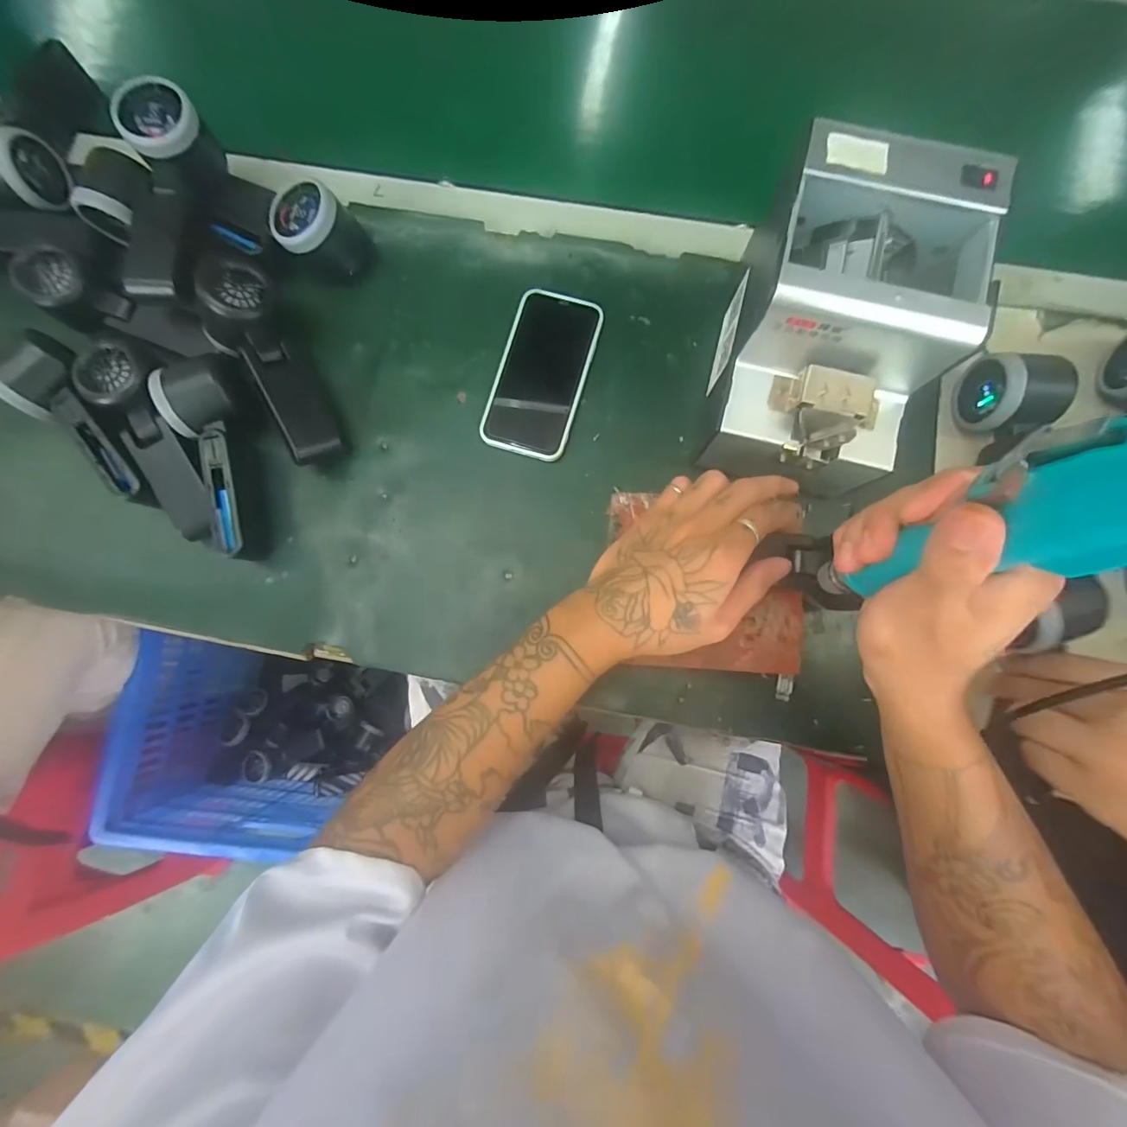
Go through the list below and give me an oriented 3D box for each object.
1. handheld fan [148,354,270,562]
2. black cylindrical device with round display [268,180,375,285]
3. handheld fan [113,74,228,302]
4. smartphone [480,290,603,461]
[{"bbox_3d":[-0.279,-0.084,0.388,0.054,0.044,0.167,-10,84,-1],"label":"handheld fan"},{"bbox_3d":[-0.203,-0.279,0.411,0.063,0.053,0.059,0,83,0],"label":"black cylindrical device with round display"},{"bbox_3d":[-0.314,-0.287,0.388,0.055,0.048,0.161,-2,81,3],"label":"handheld fan"},{"bbox_3d":[-0.018,-0.164,0.418,0.074,0.010,0.144,16,84,2],"label":"smartphone"}]

